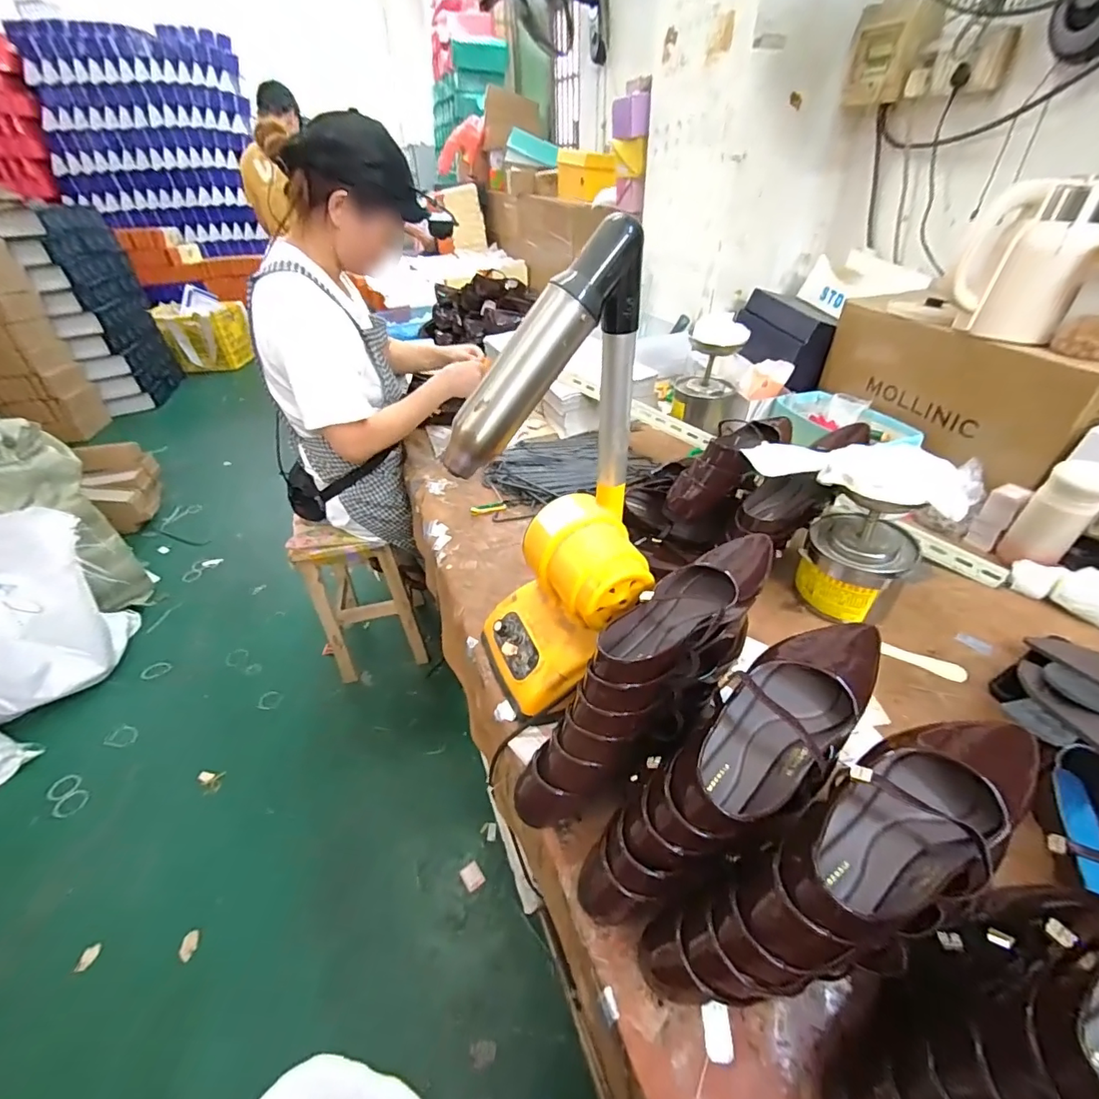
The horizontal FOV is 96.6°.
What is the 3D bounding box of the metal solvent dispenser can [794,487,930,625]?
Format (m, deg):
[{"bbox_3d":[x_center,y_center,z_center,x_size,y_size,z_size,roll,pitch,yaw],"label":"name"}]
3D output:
[{"bbox_3d":[0.439,0.002,0.693,0.136,0.179,0.118,26,47,31],"label":"metal solvent dispenser can"}]

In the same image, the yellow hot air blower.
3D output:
[{"bbox_3d":[0.011,-0.033,0.520,0.200,0.455,0.161,-11,39,-10],"label":"yellow hot air blower"}]

